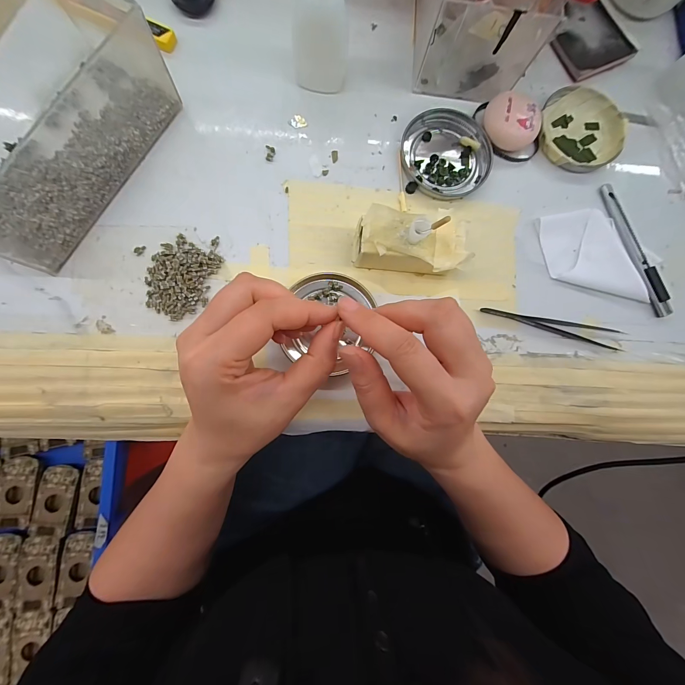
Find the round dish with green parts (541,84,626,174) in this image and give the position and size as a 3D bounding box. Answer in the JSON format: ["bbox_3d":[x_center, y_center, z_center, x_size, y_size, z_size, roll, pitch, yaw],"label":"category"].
[{"bbox_3d":[0.219,-0.194,0.284,0.073,0.011,0.082,26,83,-2],"label":"round dish with green parts"}]

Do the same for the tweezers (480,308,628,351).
[{"bbox_3d":[0.177,-0.016,0.264,0.124,0.005,0.015,14,83,-3],"label":"tweezers"}]

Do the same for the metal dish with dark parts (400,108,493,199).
[{"bbox_3d":[0.091,-0.165,0.272,0.077,0.008,0.076,0,84,-4],"label":"metal dish with dark parts"}]

